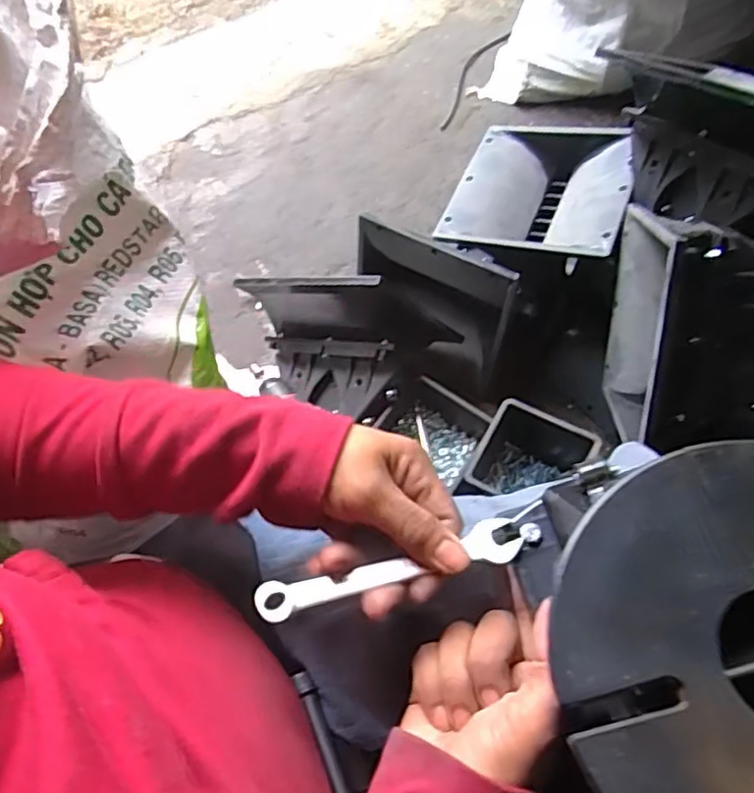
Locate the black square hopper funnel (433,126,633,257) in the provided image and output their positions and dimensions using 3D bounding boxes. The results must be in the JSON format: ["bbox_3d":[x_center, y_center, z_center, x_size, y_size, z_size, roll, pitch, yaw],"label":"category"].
[{"bbox_3d":[0.230,-0.288,0.897,0.226,0.088,0.257,19,65,14],"label":"black square hopper funnel"}]

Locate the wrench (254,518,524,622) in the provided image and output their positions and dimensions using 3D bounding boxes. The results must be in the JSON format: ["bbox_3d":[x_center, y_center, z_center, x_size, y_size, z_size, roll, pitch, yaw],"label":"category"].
[{"bbox_3d":[0.006,0.089,0.325,0.137,0.006,0.022,-15,62,0],"label":"wrench"}]

